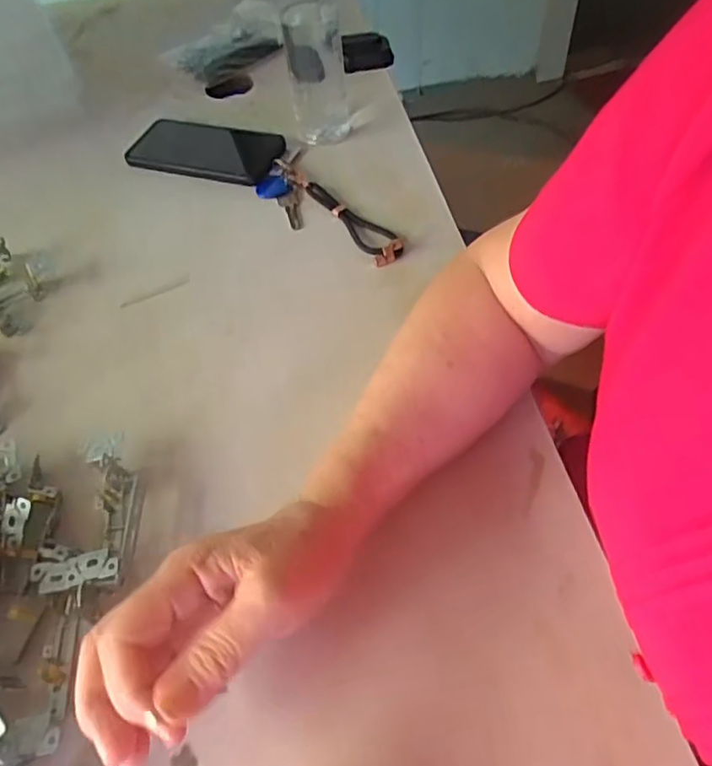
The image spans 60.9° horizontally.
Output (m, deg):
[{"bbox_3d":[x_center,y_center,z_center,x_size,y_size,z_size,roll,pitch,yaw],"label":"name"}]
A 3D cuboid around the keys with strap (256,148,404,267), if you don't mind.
[{"bbox_3d":[-0.035,-0.172,0.587,0.069,0.016,0.206,-29,57,-16],"label":"keys with strap"}]

